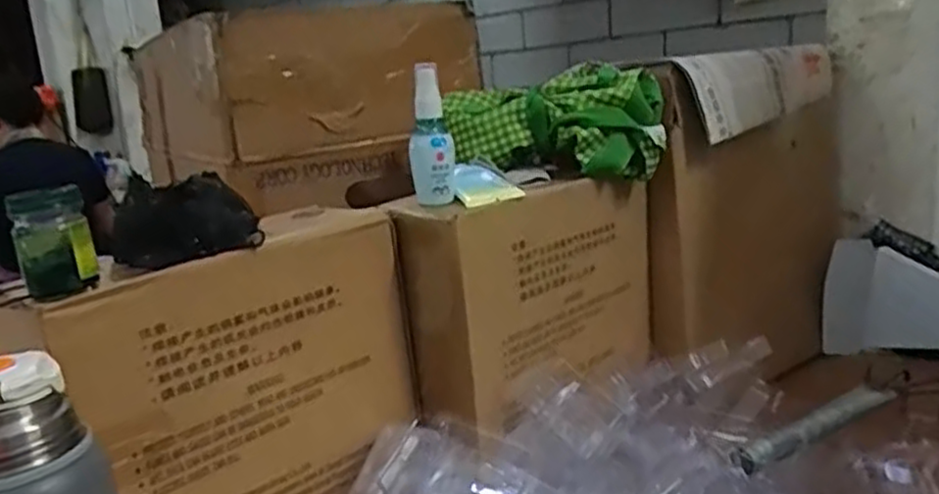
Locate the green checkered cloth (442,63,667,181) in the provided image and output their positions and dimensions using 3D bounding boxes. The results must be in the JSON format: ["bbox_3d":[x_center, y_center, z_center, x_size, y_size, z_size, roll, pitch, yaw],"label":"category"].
[{"bbox_3d":[0.089,-0.123,0.756,0.203,0.091,0.103,0,14,24],"label":"green checkered cloth"}]

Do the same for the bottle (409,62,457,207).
[{"bbox_3d":[-0.033,-0.095,0.649,0.037,0.118,0.030,-5,13,0],"label":"bottle"}]

